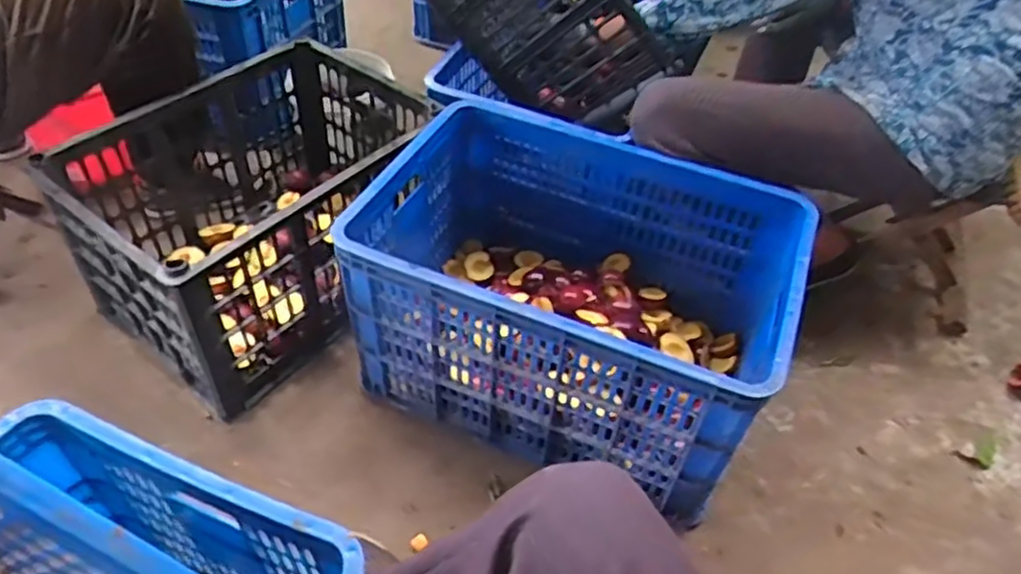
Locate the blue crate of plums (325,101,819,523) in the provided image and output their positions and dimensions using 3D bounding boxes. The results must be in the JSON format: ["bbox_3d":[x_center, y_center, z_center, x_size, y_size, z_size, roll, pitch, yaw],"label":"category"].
[{"bbox_3d":[0.088,0.000,0.984,0.536,0.293,0.383,21,48,14],"label":"blue crate of plums"}]

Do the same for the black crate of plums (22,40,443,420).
[{"bbox_3d":[-0.385,-0.128,1.094,0.361,0.278,0.484,32,52,22],"label":"black crate of plums"}]

